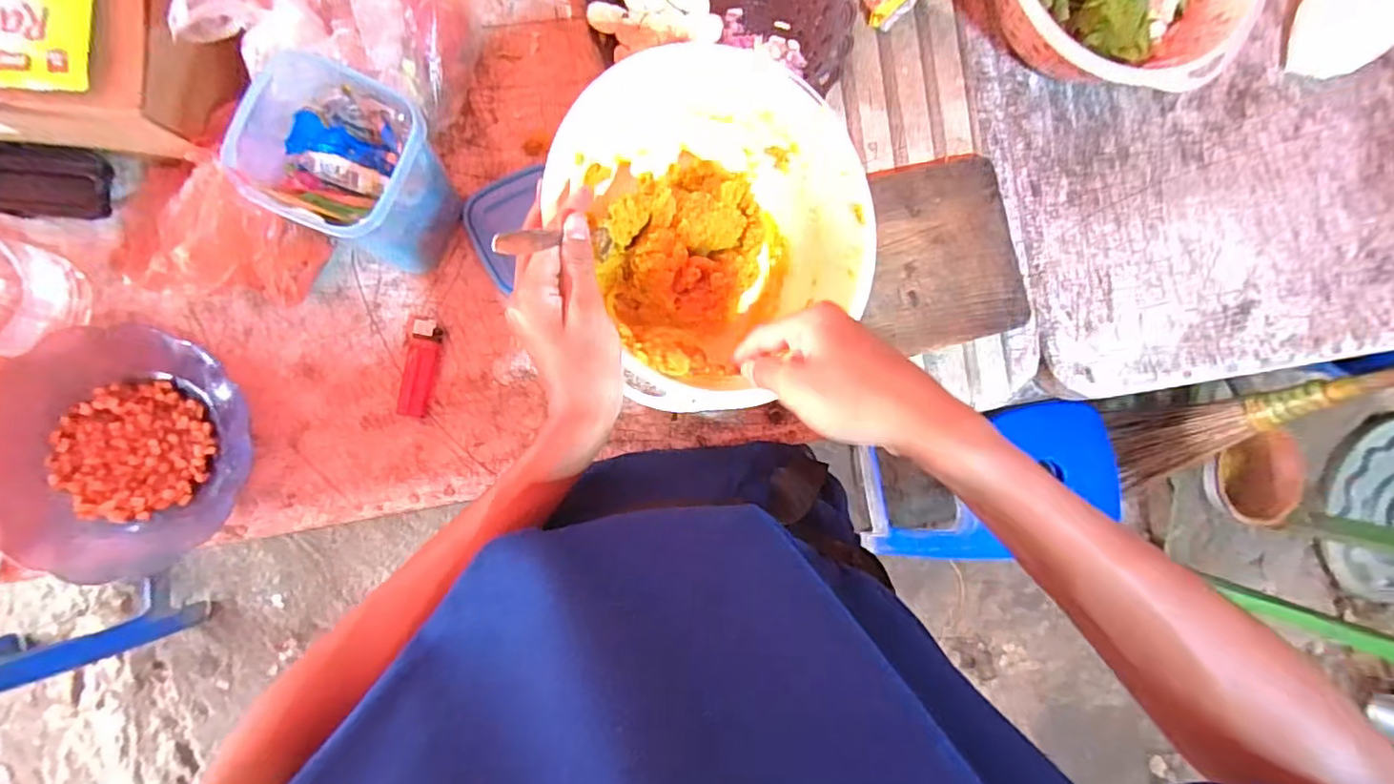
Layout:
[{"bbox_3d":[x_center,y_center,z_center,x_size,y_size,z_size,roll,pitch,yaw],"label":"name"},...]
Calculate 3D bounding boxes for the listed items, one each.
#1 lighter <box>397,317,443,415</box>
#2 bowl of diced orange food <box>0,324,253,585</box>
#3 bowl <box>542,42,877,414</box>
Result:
[{"bbox_3d":[-0.231,-0.020,0.503,0.024,0.014,0.079,8,88,-7],"label":"lighter"},{"bbox_3d":[-0.434,0.047,0.453,0.175,0.053,0.185,0,89,-8],"label":"bowl of diced orange food"},{"bbox_3d":[0.018,-0.129,0.467,0.217,0.131,0.211,0,89,-8],"label":"bowl"}]

